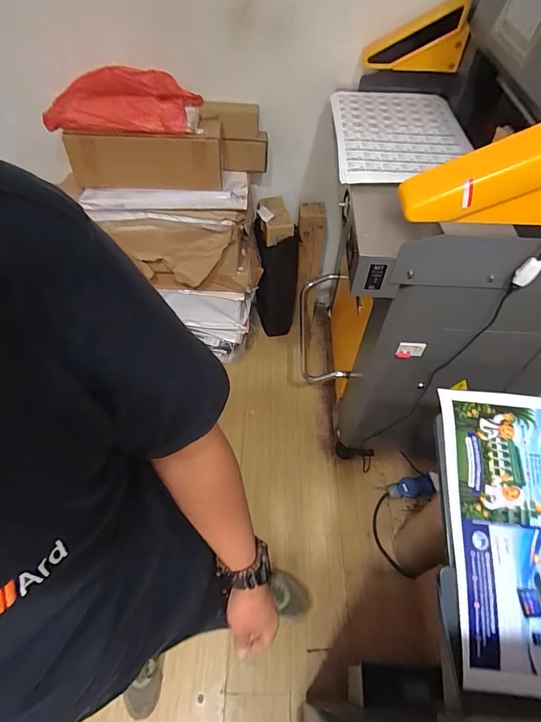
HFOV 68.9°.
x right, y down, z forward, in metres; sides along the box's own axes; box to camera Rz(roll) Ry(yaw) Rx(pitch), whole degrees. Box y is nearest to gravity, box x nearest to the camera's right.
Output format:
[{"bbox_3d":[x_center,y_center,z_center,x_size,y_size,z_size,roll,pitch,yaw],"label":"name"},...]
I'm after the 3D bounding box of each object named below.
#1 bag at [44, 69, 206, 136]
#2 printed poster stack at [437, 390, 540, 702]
[{"bbox_3d":[-0.429,-0.763,1.166,0.415,0.097,0.249,-10,52,-5],"label":"bag"},{"bbox_3d":[0.484,0.293,0.685,0.333,0.021,0.479,4,68,0],"label":"printed poster stack"}]

